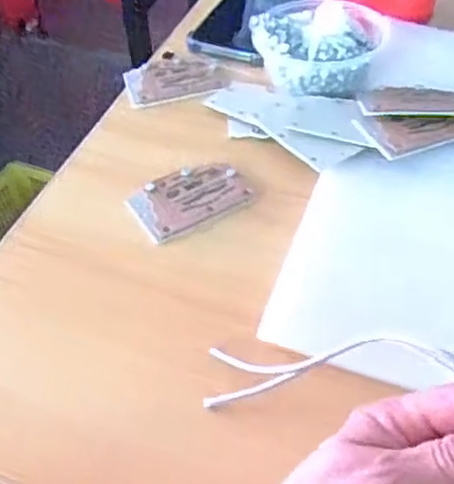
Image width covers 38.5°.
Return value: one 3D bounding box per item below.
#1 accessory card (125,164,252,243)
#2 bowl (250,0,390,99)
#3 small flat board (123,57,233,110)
[{"bbox_3d":[-0.028,-0.033,0.476,0.084,0.006,0.057,-28,54,-20],"label":"accessory card"},{"bbox_3d":[0.078,-0.171,0.541,0.103,0.053,0.099,17,52,16],"label":"bowl"},{"bbox_3d":[-0.045,-0.142,0.573,0.087,0.007,0.061,-12,50,-8],"label":"small flat board"}]

